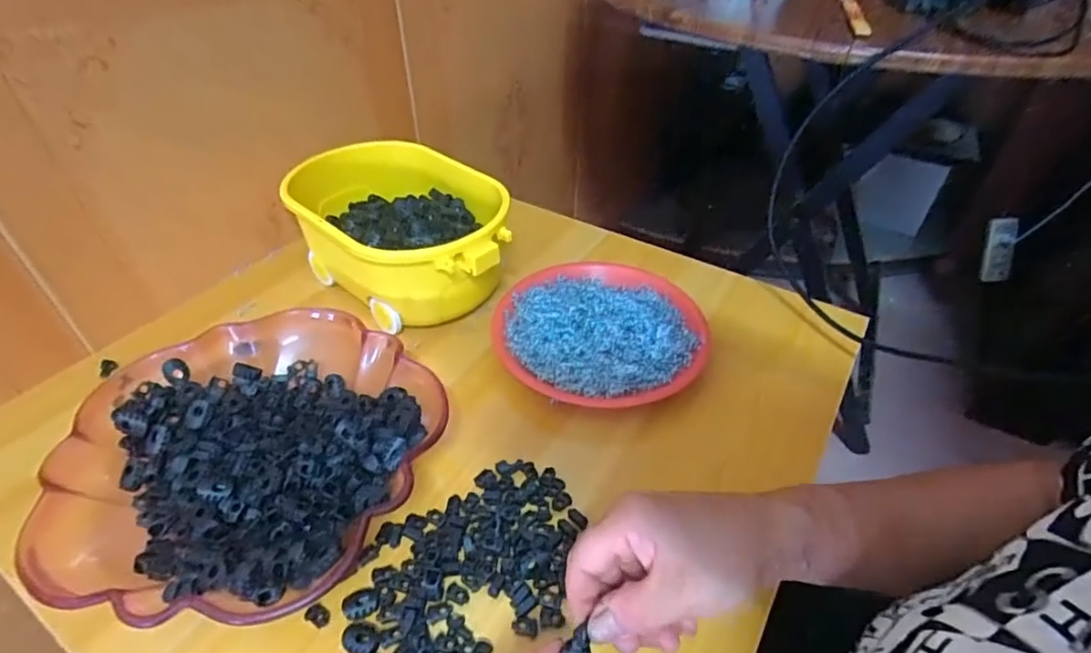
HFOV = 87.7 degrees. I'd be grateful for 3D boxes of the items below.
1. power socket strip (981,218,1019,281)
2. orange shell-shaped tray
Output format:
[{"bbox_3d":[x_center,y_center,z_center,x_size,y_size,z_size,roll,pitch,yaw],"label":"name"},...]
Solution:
[{"bbox_3d":[0.910,-0.152,1.137,0.036,0.135,0.048,-26,29,-26],"label":"power socket strip"},{"bbox_3d":[-0.211,0.084,0.418,0.258,0.053,0.261,9,43,8],"label":"orange shell-shaped tray"}]

